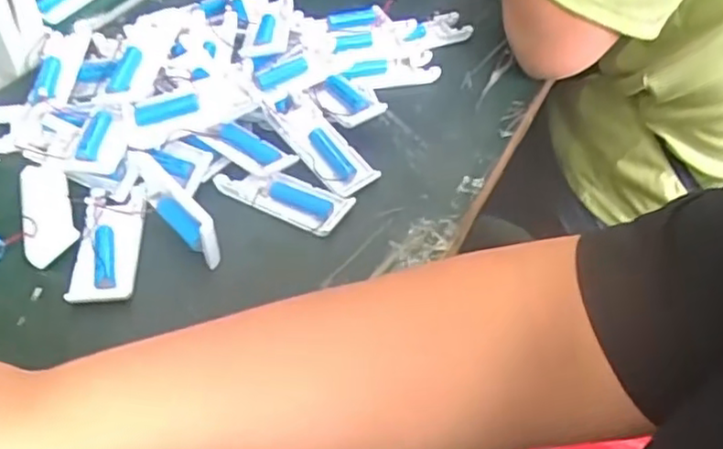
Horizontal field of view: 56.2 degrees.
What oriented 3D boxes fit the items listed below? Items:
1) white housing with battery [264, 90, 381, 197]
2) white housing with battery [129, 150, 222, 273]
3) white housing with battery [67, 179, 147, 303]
[{"bbox_3d":[-0.032,-0.066,0.537,0.044,0.020,0.105,-34,69,-26],"label":"white housing with battery"},{"bbox_3d":[-0.136,-0.015,0.486,0.019,0.033,0.109,-29,52,-27],"label":"white housing with battery"},{"bbox_3d":[-0.174,0.008,0.469,0.043,0.014,0.101,-3,45,-5],"label":"white housing with battery"}]

